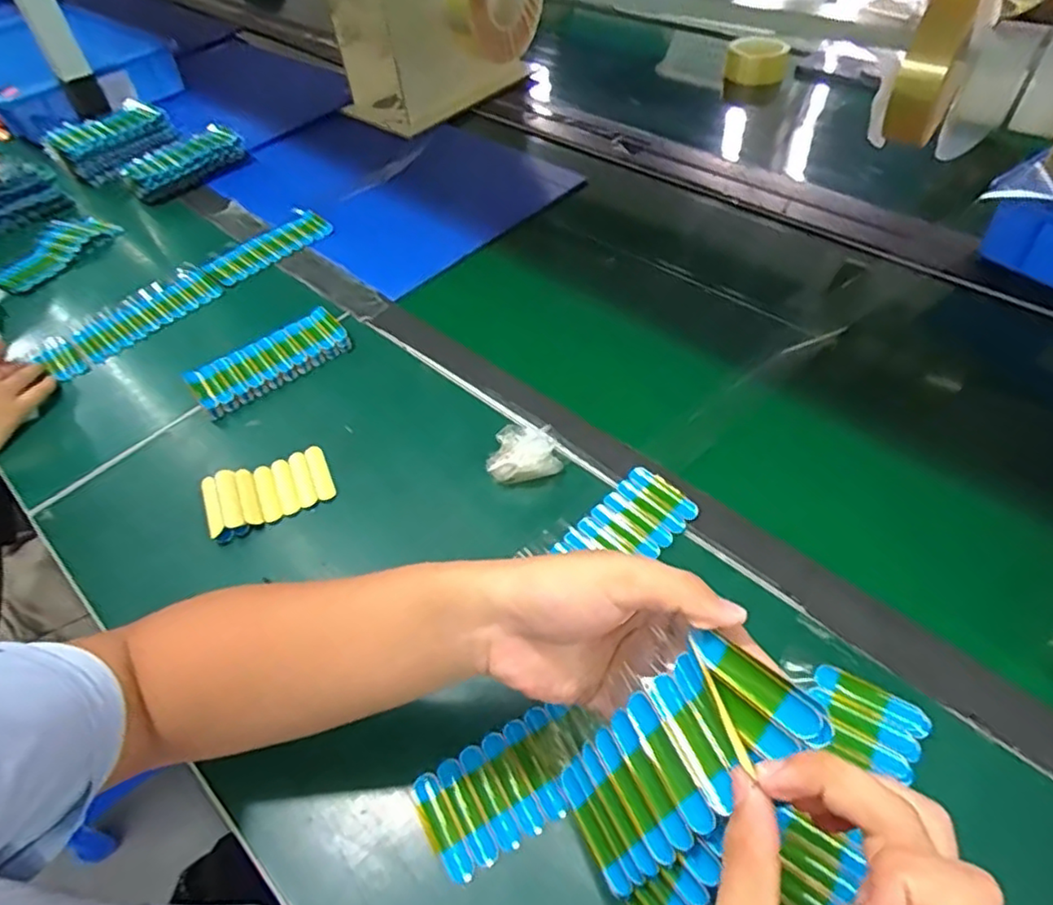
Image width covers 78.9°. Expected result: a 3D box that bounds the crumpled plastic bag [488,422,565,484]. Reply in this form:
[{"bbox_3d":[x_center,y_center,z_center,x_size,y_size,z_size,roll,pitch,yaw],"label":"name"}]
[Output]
[{"bbox_3d":[-0.004,0.003,0.547,0.064,0.040,0.056,-14,51,-7],"label":"crumpled plastic bag"}]

